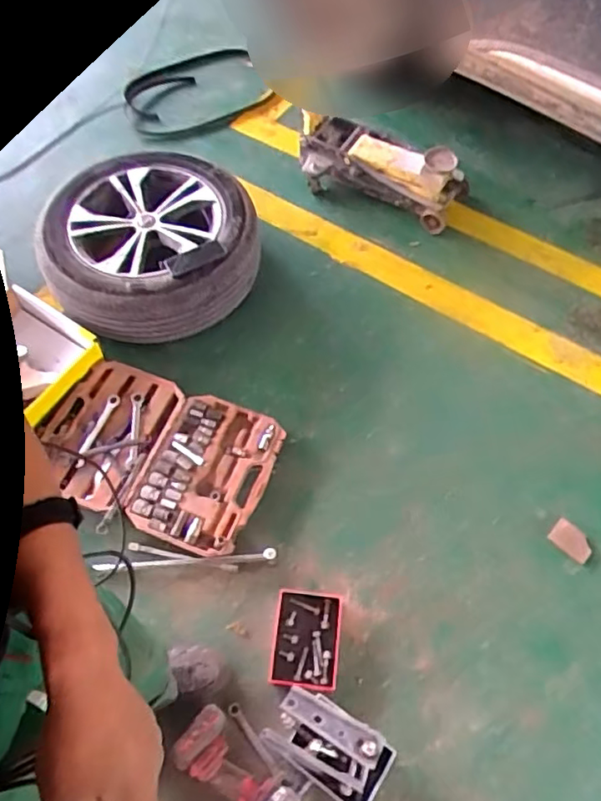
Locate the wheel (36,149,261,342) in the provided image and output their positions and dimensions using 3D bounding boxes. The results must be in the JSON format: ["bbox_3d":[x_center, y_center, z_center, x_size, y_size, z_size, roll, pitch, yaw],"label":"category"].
[{"bbox_3d":[-0.412,-0.442,1.663,0.561,0.182,0.535,-9,61,-5],"label":"wheel"}]

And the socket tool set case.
[{"bbox_3d":[-0.368,0.125,1.501,0.574,0.059,0.380,18,62,10],"label":"socket tool set case"}]

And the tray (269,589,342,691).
[{"bbox_3d":[0.013,0.530,1.328,0.143,0.032,0.197,5,60,5],"label":"tray"}]

